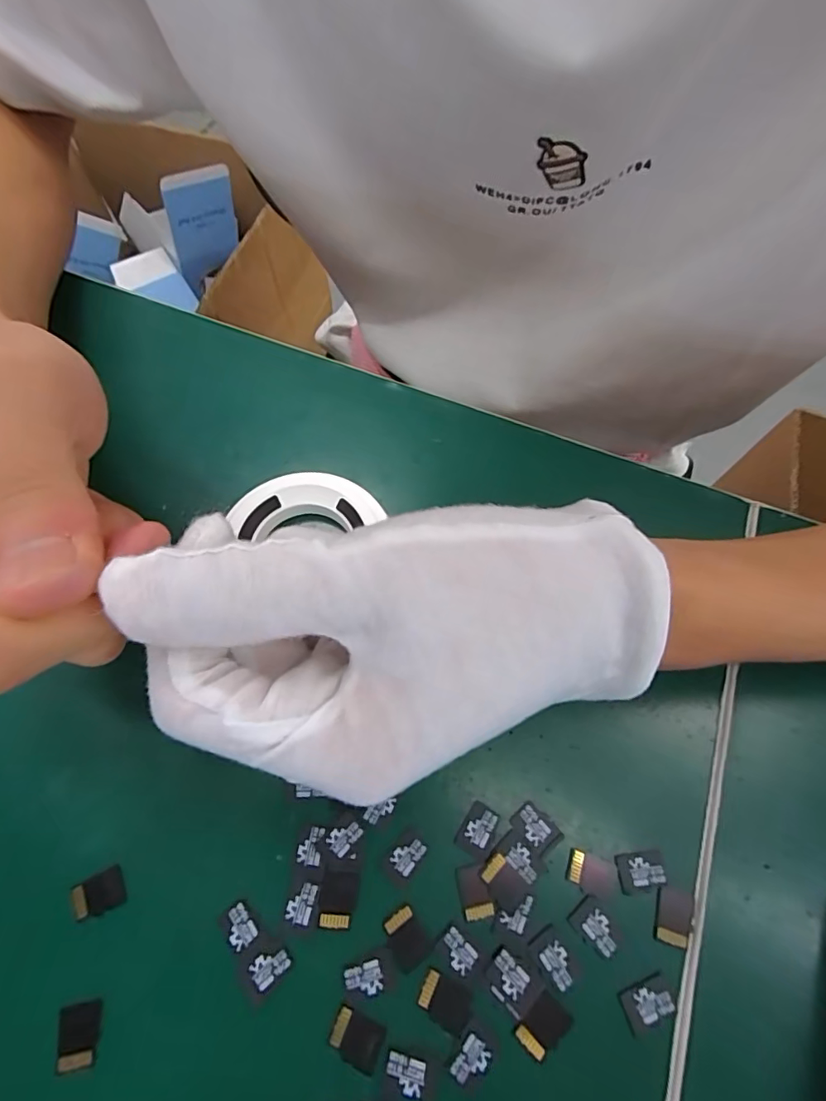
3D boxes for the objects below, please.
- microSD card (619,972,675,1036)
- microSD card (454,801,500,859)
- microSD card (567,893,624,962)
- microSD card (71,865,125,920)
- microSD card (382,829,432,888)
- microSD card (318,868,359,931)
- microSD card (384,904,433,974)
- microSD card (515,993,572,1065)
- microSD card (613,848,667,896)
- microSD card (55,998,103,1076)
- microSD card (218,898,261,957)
[{"bbox_3d":[0.068,0.132,0.144,0.015,0.004,0.009,-21,61,-9],"label":"microSD card"},{"bbox_3d":[0.021,0.091,0.162,0.010,0.004,0.015,28,64,14],"label":"microSD card"},{"bbox_3d":[0.056,0.116,0.152,0.011,0.004,0.015,-39,70,-13],"label":"microSD card"},{"bbox_3d":[-0.097,0.106,0.153,0.015,0.004,0.011,-24,69,-13],"label":"microSD card"},{"bbox_3d":[-0.002,0.099,0.158,0.011,0.004,0.014,34,70,17],"label":"microSD card"},{"bbox_3d":[-0.024,0.108,0.154,0.011,0.004,0.015,8,67,3],"label":"microSD card"},{"bbox_3d":[-0.002,0.118,0.150,0.011,0.004,0.014,-34,70,-16],"label":"microSD card"},{"bbox_3d":[0.037,0.136,0.141,0.010,0.004,0.015,42,70,17],"label":"microSD card"},{"bbox_3d":[0.073,0.102,0.158,0.015,0.004,0.010,-7,59,-5],"label":"microSD card"},{"bbox_3d":[-0.094,0.137,0.139,0.011,0.004,0.015,-8,65,-5],"label":"microSD card"},{"bbox_3d":[-0.052,0.115,0.150,0.010,0.004,0.013,-38,71,-18],"label":"microSD card"}]

